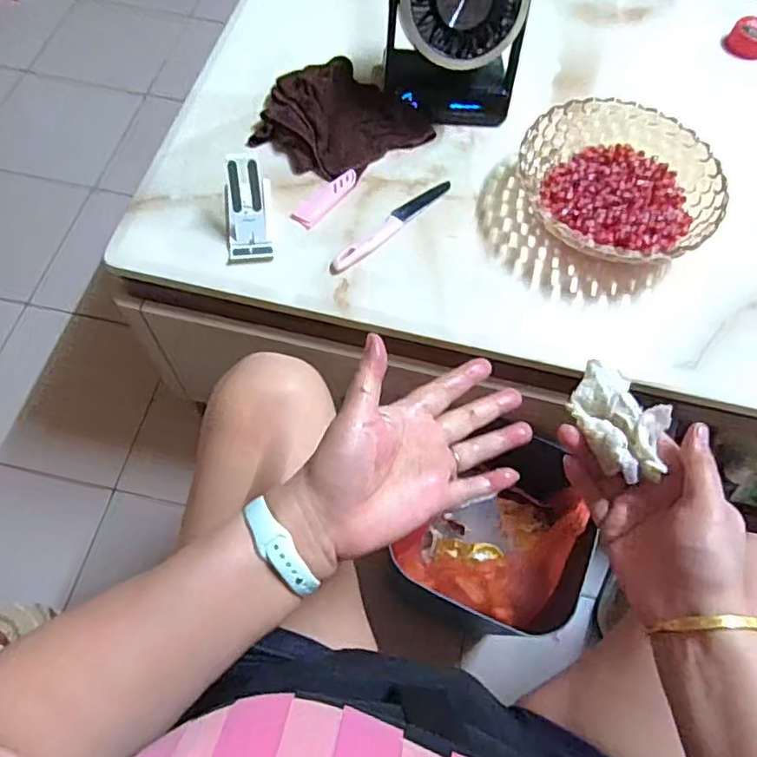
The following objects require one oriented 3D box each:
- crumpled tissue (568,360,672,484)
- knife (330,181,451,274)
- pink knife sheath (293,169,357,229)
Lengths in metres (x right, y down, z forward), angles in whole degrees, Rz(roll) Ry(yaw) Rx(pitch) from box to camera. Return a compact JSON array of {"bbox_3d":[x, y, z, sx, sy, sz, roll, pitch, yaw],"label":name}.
[{"bbox_3d":[0.167,0.028,0.408,0.063,0.021,0.075,20,65,7],"label":"crumpled tissue"},{"bbox_3d":[0.017,-0.183,0.698,0.024,0.012,0.194,40,69,16],"label":"knife"},{"bbox_3d":[-0.064,-0.220,0.712,0.032,0.005,0.101,34,67,13],"label":"pink knife sheath"}]

